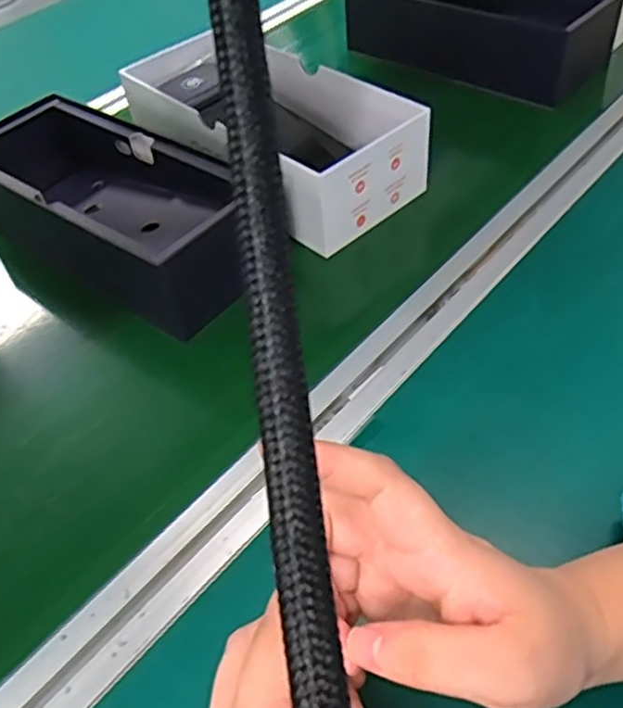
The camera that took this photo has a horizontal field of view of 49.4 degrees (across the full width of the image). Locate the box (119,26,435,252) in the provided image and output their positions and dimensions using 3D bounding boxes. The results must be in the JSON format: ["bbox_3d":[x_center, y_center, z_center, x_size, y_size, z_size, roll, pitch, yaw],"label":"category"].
[{"bbox_3d":[-0.042,-0.195,0.588,0.272,0.073,0.122,34,60,31],"label":"box"}]

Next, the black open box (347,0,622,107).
[{"bbox_3d":[0.171,-0.336,0.704,0.264,0.086,0.109,32,59,30],"label":"black open box"}]

